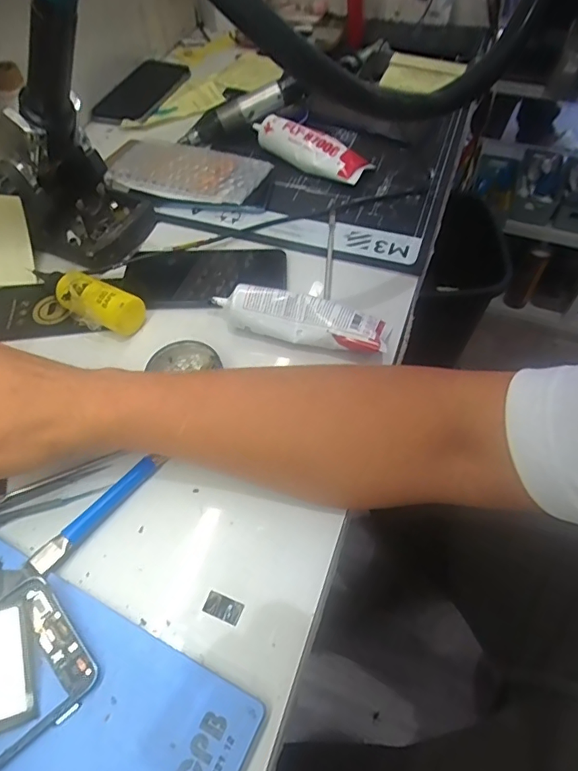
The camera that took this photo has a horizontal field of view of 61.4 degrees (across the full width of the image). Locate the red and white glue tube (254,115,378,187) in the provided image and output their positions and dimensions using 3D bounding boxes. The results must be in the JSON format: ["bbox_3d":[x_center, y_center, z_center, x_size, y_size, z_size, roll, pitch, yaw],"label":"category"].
[{"bbox_3d":[0.024,-0.283,0.585,0.146,0.034,0.049,26,58,17],"label":"red and white glue tube"}]

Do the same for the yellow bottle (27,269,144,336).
[{"bbox_3d":[-0.194,-0.081,0.449,0.134,0.037,0.036,21,57,14],"label":"yellow bottle"}]

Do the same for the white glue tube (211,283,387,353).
[{"bbox_3d":[0.009,-0.060,0.428,0.154,0.038,0.044,14,56,9],"label":"white glue tube"}]

